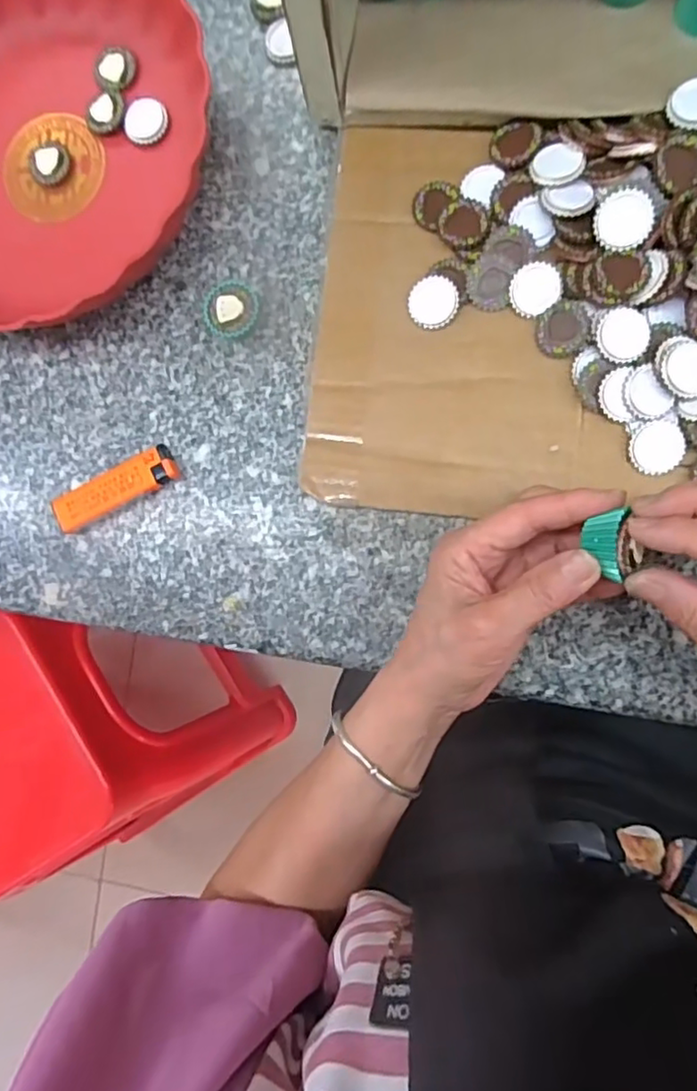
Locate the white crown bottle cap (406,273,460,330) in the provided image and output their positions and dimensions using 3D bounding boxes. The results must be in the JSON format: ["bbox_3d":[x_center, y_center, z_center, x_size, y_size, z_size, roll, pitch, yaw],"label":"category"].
[{"bbox_3d":[0.048,-0.138,0.350,0.028,0.004,0.029,0,89,9],"label":"white crown bottle cap"}]

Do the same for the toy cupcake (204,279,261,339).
[{"bbox_3d":[-0.067,-0.142,0.371,0.032,0.020,0.037,22,92,9],"label":"toy cupcake"}]

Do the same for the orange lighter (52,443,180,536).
[{"bbox_3d":[-0.143,-0.034,0.381,0.079,0.014,0.022,-29,84,8],"label":"orange lighter"}]

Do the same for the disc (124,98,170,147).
[{"bbox_3d":[-0.126,-0.265,0.385,0.027,0.004,0.029,0,89,9],"label":"disc"}]

